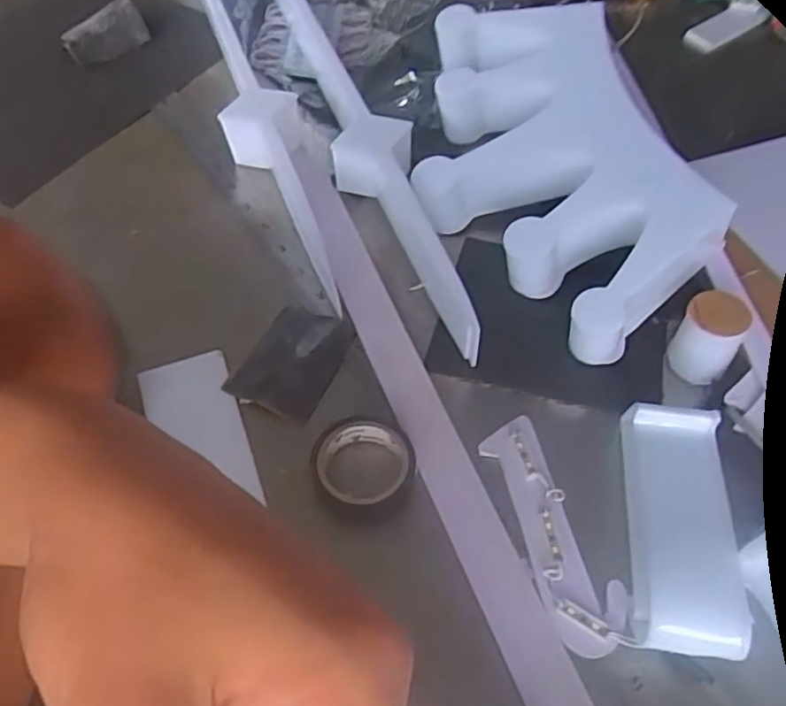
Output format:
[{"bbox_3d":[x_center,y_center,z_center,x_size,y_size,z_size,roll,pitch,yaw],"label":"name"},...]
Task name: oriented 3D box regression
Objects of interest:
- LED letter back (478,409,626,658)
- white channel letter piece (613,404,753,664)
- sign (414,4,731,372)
[{"bbox_3d":[0.079,0.089,0.346,0.036,0.018,0.120,-14,56,-12],"label":"LED letter back"},{"bbox_3d":[0.135,0.083,0.330,0.047,0.040,0.120,9,54,5],"label":"white channel letter piece"},{"bbox_3d":[0.092,-0.126,0.438,0.150,0.048,0.275,-25,63,12],"label":"sign"}]

